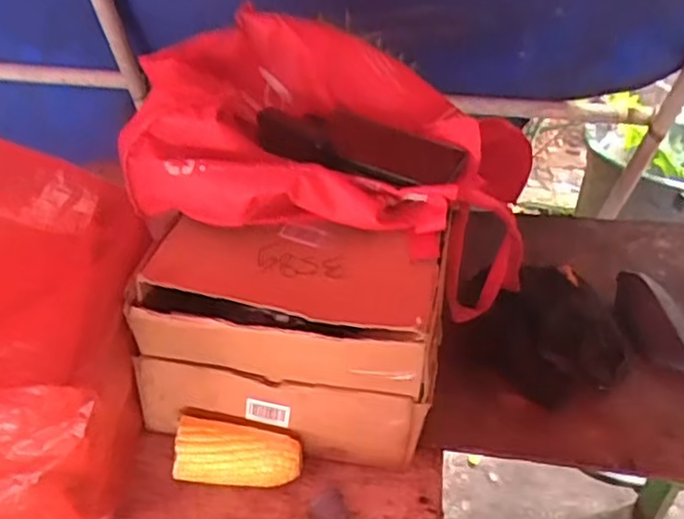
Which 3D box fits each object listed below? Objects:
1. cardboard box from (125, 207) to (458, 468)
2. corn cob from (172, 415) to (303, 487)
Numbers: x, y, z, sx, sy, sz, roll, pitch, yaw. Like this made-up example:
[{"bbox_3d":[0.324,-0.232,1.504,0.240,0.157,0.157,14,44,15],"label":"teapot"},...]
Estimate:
[{"bbox_3d":[-0.045,0.076,0.676,0.264,0.197,0.144,7,36,5],"label":"cardboard box"},{"bbox_3d":[-0.095,0.184,0.647,0.112,0.057,0.043,2,36,-2],"label":"corn cob"}]

